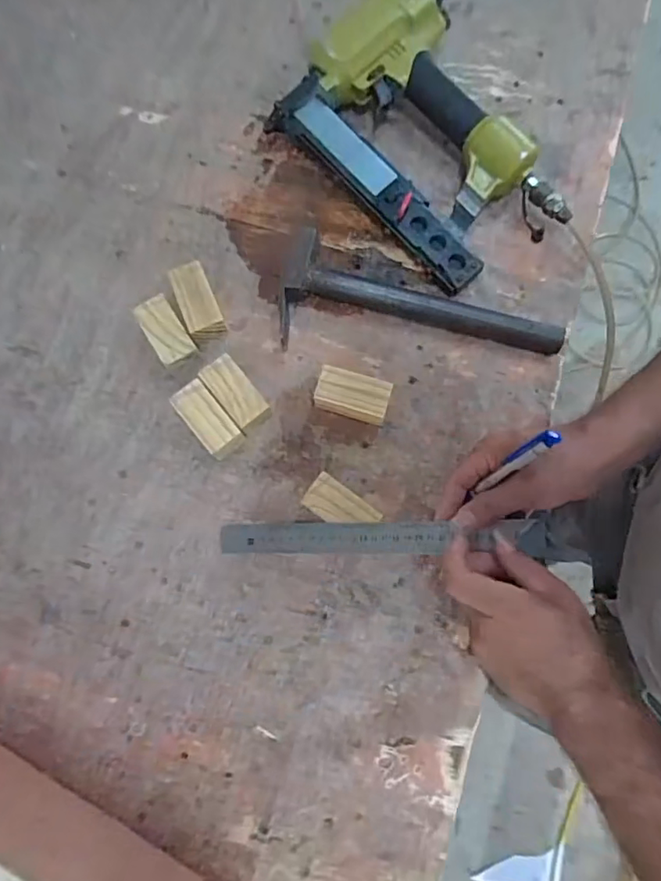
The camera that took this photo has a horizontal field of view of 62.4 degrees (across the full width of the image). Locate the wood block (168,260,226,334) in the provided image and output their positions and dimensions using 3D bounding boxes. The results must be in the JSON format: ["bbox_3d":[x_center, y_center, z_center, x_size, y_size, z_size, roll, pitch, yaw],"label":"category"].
[{"bbox_3d":[-0.137,-0.142,0.570,0.038,0.042,0.077,-22,80,-4],"label":"wood block"}]

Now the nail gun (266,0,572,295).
[{"bbox_3d":[0.119,-0.333,0.592,0.307,0.075,0.228,43,82,8],"label":"nail gun"}]

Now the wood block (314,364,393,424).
[{"bbox_3d":[0.023,-0.046,0.554,0.072,0.041,0.036,16,79,3],"label":"wood block"}]

